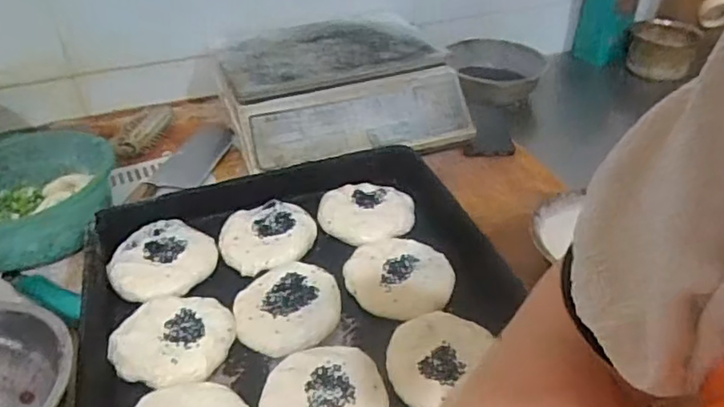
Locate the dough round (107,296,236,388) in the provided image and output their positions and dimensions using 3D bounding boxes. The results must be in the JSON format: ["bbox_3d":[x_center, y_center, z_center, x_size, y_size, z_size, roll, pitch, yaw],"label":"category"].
[{"bbox_3d":[-0.179,0.128,0.557,0.100,0.019,0.094,-1,37,1],"label":"dough round"}]

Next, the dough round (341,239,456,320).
[{"bbox_3d":[0.038,0.075,0.612,0.109,0.018,0.094,7,38,11],"label":"dough round"}]

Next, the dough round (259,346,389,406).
[{"bbox_3d":[-0.034,0.167,0.506,0.104,0.019,0.093,-11,38,-13],"label":"dough round"}]

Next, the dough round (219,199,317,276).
[{"bbox_3d":[-0.106,0.037,0.670,0.104,0.030,0.104,-1,37,1],"label":"dough round"}]

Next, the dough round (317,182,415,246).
[{"bbox_3d":[0.005,0.010,0.688,0.099,0.024,0.099,-1,37,1],"label":"dough round"}]

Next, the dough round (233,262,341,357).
[{"bbox_3d":[-0.076,0.102,0.592,0.102,0.023,0.099,-1,37,1],"label":"dough round"}]

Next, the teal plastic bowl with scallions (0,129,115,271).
[{"bbox_3d":[-0.392,-0.002,0.696,0.196,0.072,0.184,-14,39,-16],"label":"teal plastic bowl with scallions"}]

